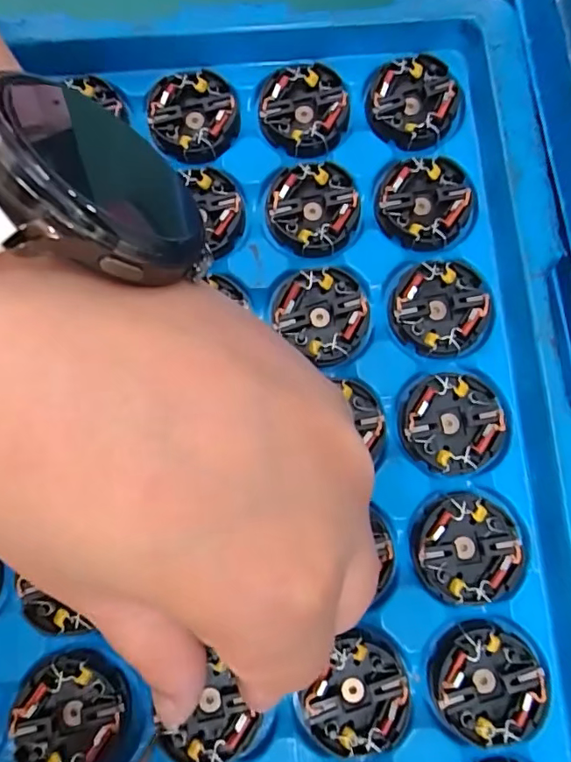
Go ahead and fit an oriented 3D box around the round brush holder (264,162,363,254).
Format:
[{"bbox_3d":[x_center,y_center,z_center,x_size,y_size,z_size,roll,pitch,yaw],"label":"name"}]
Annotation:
[{"bbox_3d":[0.010,-0.059,0.177,0.030,0.005,0.031,0,79,-1],"label":"round brush holder"}]

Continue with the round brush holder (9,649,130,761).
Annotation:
[{"bbox_3d":[-0.061,0.096,0.147,0.029,0.008,0.031,0,79,-1],"label":"round brush holder"}]

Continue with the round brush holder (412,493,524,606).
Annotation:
[{"bbox_3d":[0.055,0.051,0.157,0.030,0.005,0.031,0,79,-1],"label":"round brush holder"}]

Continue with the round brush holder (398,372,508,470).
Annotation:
[{"bbox_3d":[0.053,0.013,0.164,0.031,0.006,0.029,0,79,-1],"label":"round brush holder"}]

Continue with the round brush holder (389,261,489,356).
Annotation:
[{"bbox_3d":[0.052,-0.025,0.171,0.029,0.005,0.030,0,79,-1],"label":"round brush holder"}]

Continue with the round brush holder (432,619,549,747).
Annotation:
[{"bbox_3d":[0.059,0.088,0.150,0.030,0.005,0.031,0,79,-1],"label":"round brush holder"}]

